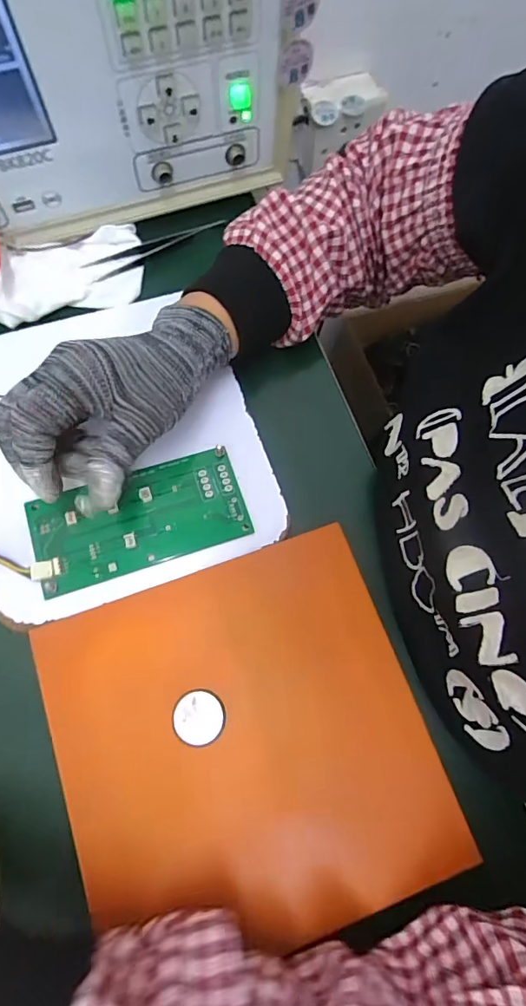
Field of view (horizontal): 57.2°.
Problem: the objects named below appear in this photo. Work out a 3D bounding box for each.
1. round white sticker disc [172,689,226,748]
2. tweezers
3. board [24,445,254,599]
[{"bbox_3d":[-0.037,0.123,0.276,0.029,0.004,0.029,0,76,2],"label":"round white sticker disc"},{"bbox_3d":[-0.085,-0.207,0.385,0.116,0.006,0.019,-28,76,-5],"label":"tweezers"},{"bbox_3d":[-0.079,0.009,0.312,0.134,0.006,0.066,-20,76,-11],"label":"board"}]

